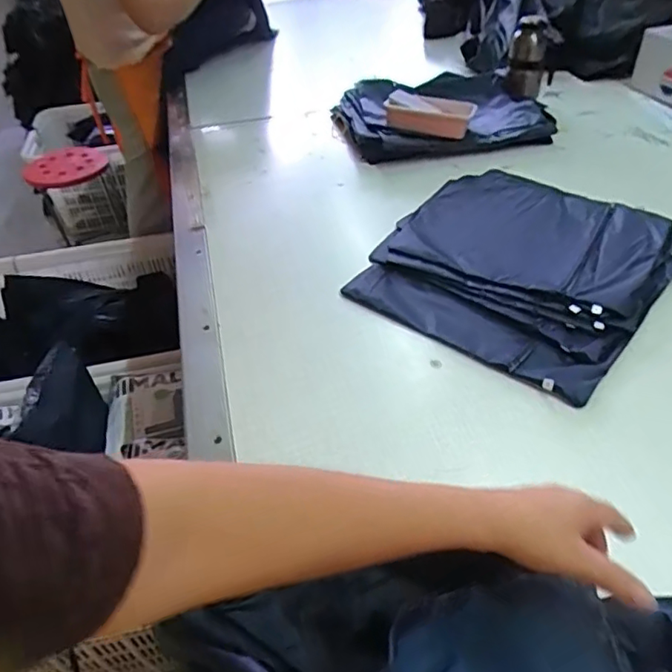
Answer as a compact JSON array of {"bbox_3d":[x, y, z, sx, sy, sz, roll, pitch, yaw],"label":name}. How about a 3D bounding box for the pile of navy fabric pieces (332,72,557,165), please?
[{"bbox_3d":[0.218,-0.494,1.188,0.416,0.044,0.358,-10,43,-6],"label":"pile of navy fabric pieces"}]

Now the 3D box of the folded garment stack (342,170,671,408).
[{"bbox_3d":[0.257,-0.116,0.797,0.375,0.020,0.419,29,52,31],"label":"folded garment stack"}]

